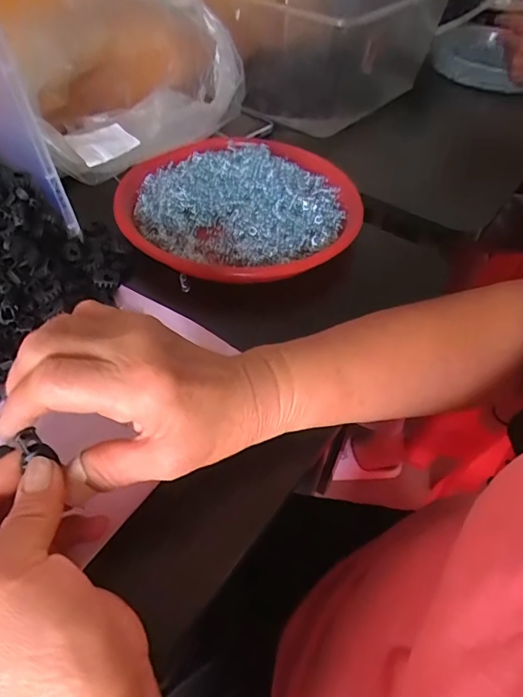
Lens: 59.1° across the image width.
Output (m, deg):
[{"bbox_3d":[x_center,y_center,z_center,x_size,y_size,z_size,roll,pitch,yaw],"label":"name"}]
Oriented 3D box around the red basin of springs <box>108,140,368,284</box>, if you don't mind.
[{"bbox_3d":[-0.019,-0.156,0.461,0.236,0.050,0.228,2,49,-2],"label":"red basin of springs"}]

